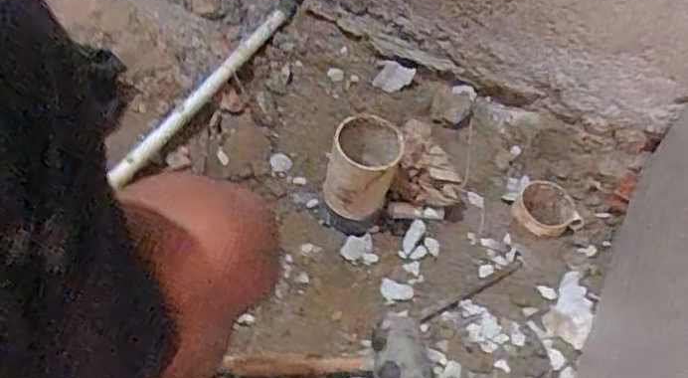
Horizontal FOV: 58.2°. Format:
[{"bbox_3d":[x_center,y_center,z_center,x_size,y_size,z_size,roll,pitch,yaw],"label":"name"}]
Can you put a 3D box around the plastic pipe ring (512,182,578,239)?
[{"bbox_3d":[0.323,0.031,0.994,0.098,0.026,0.089,-26,60,-22],"label":"plastic pipe ring"}]

